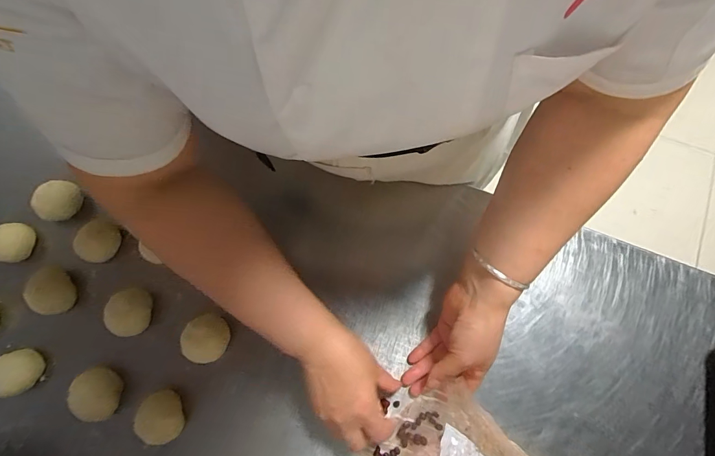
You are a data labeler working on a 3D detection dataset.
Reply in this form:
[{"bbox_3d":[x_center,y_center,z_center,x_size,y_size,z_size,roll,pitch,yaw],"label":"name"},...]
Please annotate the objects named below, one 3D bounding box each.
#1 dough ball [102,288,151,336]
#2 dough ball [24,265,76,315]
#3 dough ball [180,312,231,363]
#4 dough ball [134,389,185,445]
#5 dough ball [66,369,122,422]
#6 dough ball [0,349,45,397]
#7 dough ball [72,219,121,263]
[{"bbox_3d":[-0.288,0.107,0.476,0.048,0.045,0.058,8,73,4],"label":"dough ball"},{"bbox_3d":[-0.405,0.081,0.491,0.049,0.035,0.054,18,74,7],"label":"dough ball"},{"bbox_3d":[-0.184,0.133,0.454,0.053,0.033,0.056,0,73,1],"label":"dough ball"},{"bbox_3d":[-0.228,0.218,0.431,0.048,0.021,0.054,-14,73,-3],"label":"dough ball"},{"bbox_3d":[-0.309,0.198,0.448,0.047,0.042,0.057,8,73,4],"label":"dough ball"},{"bbox_3d":[-0.418,0.176,0.454,0.050,0.042,0.050,0,73,1],"label":"dough ball"},{"bbox_3d":[-0.349,0.018,0.505,0.052,0.043,0.057,10,73,4],"label":"dough ball"}]

